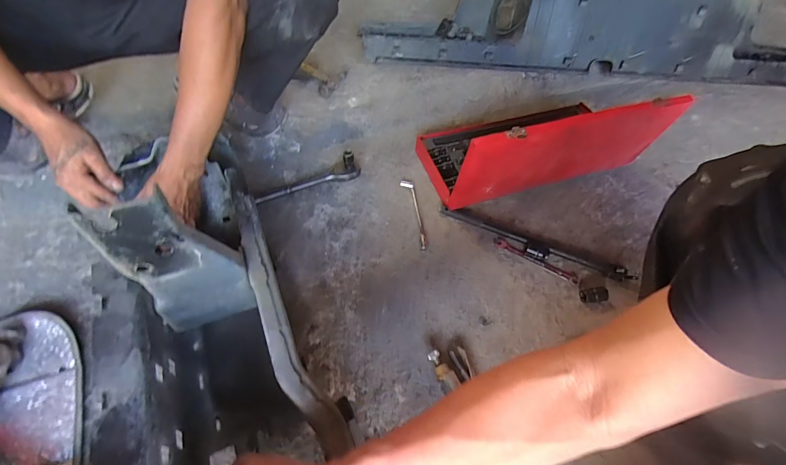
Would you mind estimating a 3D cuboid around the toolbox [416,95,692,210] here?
[{"bbox_3d":[0.282,-0.218,0.738,0.421,0.202,0.237,-15,57,-12],"label":"toolbox"}]

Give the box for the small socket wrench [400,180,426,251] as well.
[{"bbox_3d":[0.044,-0.039,0.723,0.027,0.011,0.166,-8,56,-8],"label":"small socket wrench"}]

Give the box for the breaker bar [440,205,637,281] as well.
[{"bbox_3d":[0.259,0.019,0.687,0.360,0.017,0.022,22,57,12],"label":"breaker bar"}]

